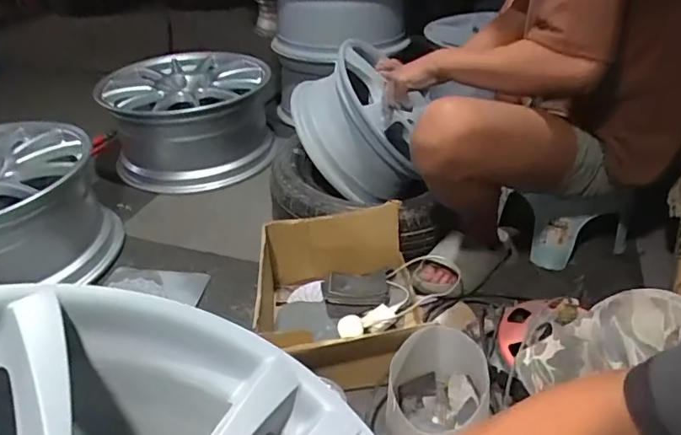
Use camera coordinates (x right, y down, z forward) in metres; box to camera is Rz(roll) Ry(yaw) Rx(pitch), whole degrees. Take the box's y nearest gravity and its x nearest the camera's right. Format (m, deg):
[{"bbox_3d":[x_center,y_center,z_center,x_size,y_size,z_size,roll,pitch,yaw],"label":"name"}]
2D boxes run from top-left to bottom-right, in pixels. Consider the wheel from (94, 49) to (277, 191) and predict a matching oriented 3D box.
[{"bbox_3d":[-0.442,-0.300,1.557,0.446,0.234,0.495,-13,36,-17],"label":"wheel"}]

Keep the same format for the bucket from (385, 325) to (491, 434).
[{"bbox_3d":[0.139,0.267,0.764,0.129,0.150,0.155,2,34,3],"label":"bucket"}]

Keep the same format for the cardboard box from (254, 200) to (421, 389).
[{"bbox_3d":[-0.006,0.150,0.956,0.292,0.156,0.344,-3,34,-4],"label":"cardboard box"}]

